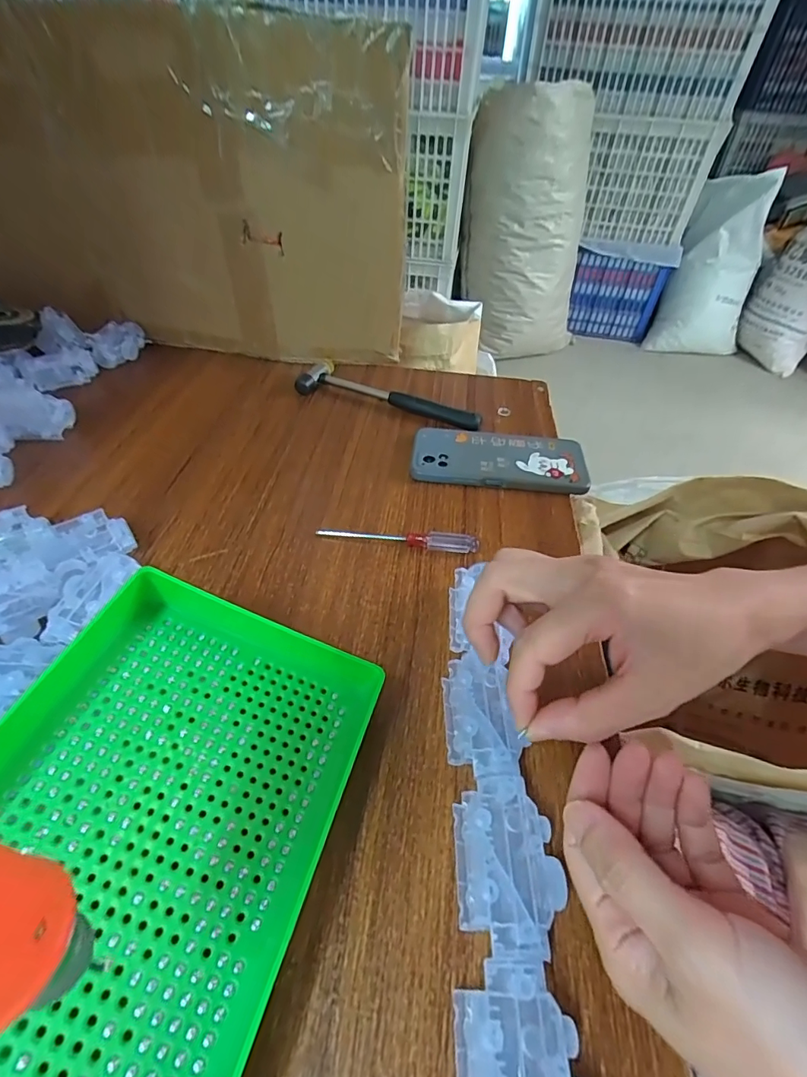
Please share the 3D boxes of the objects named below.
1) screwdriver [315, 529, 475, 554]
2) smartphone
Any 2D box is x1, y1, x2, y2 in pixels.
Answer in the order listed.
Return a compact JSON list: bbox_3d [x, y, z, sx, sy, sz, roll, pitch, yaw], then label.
[{"bbox_3d":[-0.005,-0.001,0.378,0.127,0.014,0.012,7,46,3],"label":"screwdriver"},{"bbox_3d":[0.092,-0.078,0.459,0.162,0.015,0.077,7,46,2],"label":"smartphone"}]

